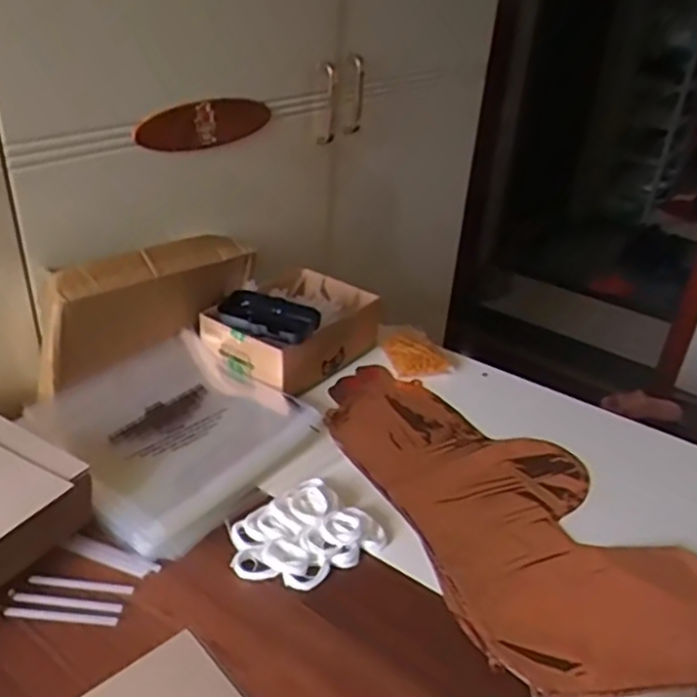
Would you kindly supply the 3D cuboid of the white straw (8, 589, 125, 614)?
[{"bbox_3d":[-0.209,0.187,0.481,0.087,0.004,0.009,6,31,4],"label":"white straw"}]

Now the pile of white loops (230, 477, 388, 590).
[{"bbox_3d":[-0.039,0.153,0.541,0.115,0.025,0.088,-20,38,-34],"label":"pile of white loops"}]

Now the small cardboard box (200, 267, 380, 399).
[{"bbox_3d":[-0.065,-0.021,0.776,0.128,0.077,0.182,21,35,26],"label":"small cardboard box"}]

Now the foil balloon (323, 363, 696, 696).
[{"bbox_3d":[0.140,0.144,0.624,0.219,0.034,0.432,-11,34,-24],"label":"foil balloon"}]

